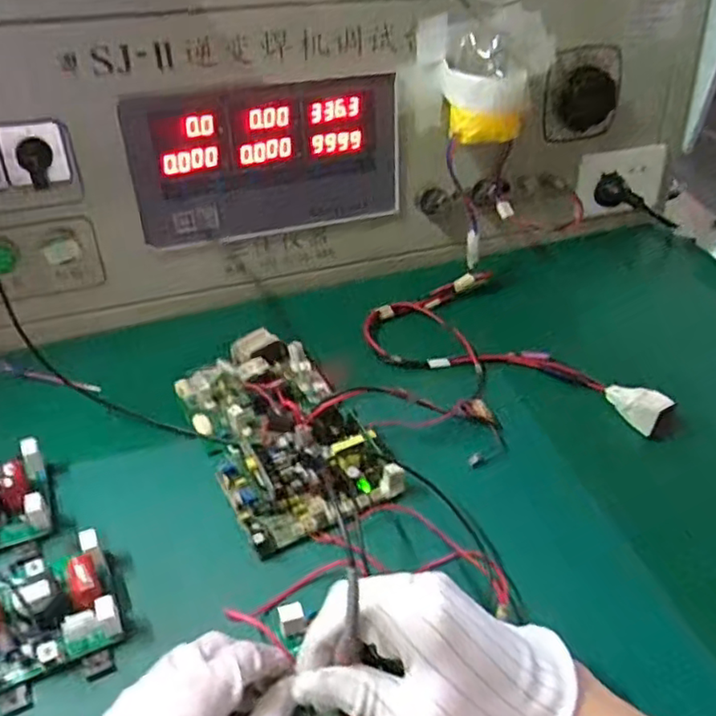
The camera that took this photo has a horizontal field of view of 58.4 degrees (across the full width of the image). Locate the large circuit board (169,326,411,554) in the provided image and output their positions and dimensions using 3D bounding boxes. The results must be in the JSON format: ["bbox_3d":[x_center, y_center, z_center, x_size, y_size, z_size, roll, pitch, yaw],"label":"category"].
[{"bbox_3d":[-0.063,0.049,0.518,0.119,0.035,0.190,-20,48,-22],"label":"large circuit board"}]

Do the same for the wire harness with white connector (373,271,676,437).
[{"bbox_3d":[0.132,0.007,0.590,0.169,0.038,0.258,-22,49,-24],"label":"wire harness with white connector"}]

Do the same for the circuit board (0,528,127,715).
[{"bbox_3d":[-0.198,0.154,0.399,0.088,0.036,0.097,-17,47,-20],"label":"circuit board"}]

